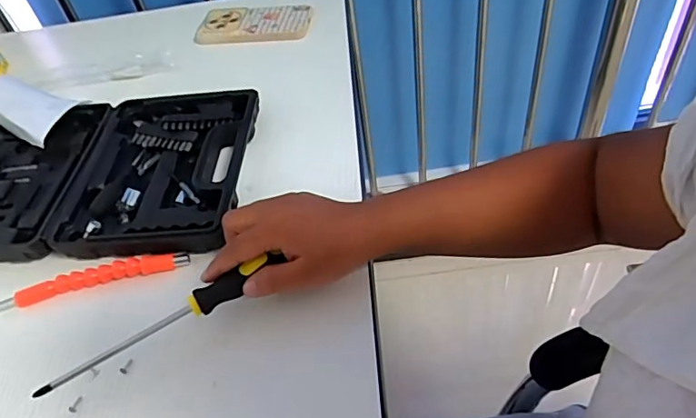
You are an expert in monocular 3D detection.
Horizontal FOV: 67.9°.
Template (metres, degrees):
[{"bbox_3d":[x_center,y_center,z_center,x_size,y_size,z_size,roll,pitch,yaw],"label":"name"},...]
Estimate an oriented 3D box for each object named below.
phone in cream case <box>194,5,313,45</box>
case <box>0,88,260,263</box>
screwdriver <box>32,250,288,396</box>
[{"bbox_3d":[-0.132,-0.261,0.721,0.163,0.009,0.084,3,52,12],"label":"phone in cream case"},{"bbox_3d":[-0.273,-0.041,0.529,0.354,0.052,0.219,-3,47,7],"label":"case"},{"bbox_3d":[-0.138,0.083,0.388,0.190,0.020,0.018,-30,53,-10],"label":"screwdriver"}]

